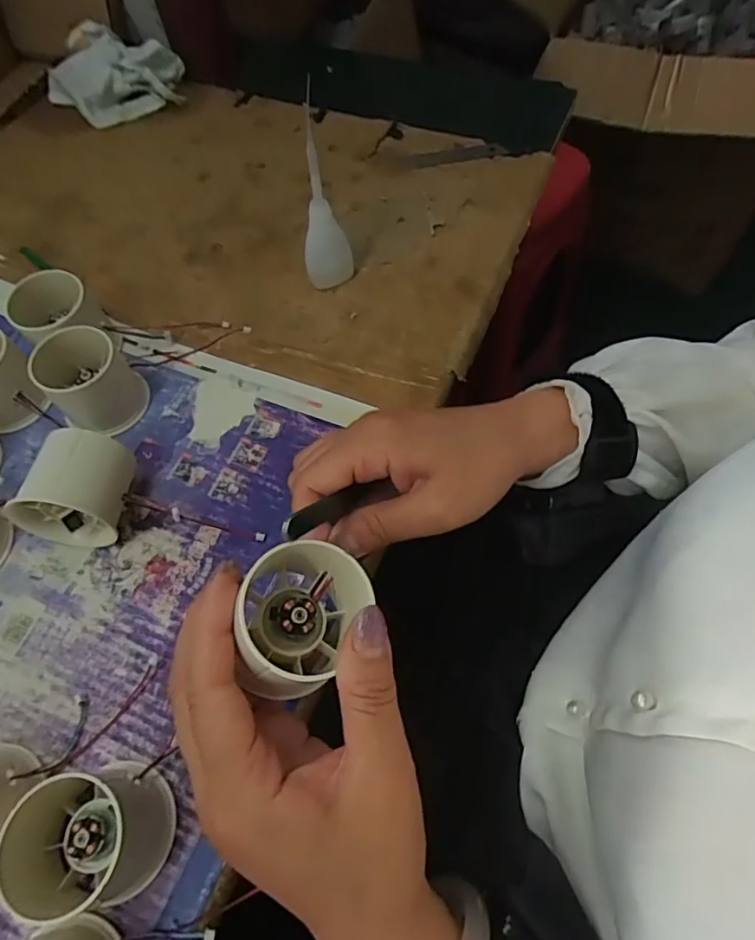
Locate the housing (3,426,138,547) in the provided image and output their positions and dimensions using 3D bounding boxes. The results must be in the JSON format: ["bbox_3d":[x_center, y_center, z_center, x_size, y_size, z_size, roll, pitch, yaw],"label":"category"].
[{"bbox_3d":[-0.174,0.010,0.309,0.062,0.060,0.051,1,63,2],"label":"housing"}]

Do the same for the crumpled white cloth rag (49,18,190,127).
[{"bbox_3d":[-0.253,-0.382,0.516,0.121,0.046,0.086,-24,65,-10],"label":"crumpled white cloth rag"}]

